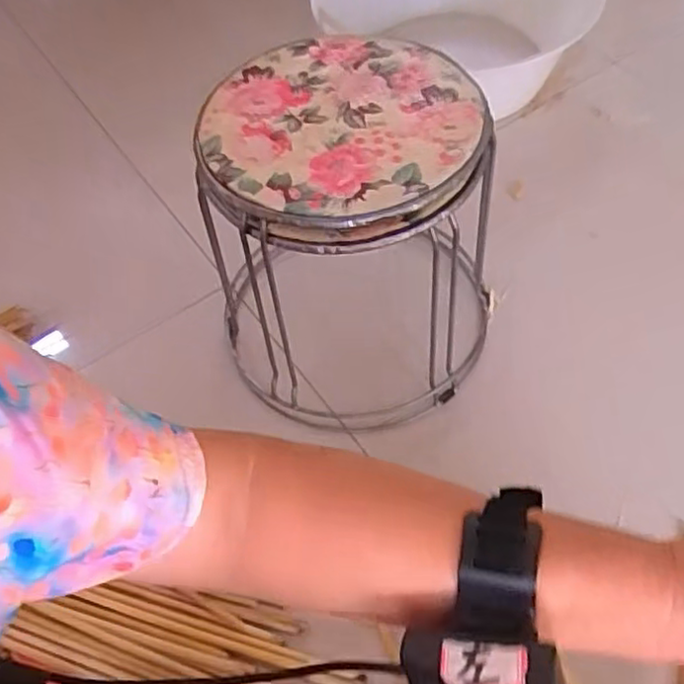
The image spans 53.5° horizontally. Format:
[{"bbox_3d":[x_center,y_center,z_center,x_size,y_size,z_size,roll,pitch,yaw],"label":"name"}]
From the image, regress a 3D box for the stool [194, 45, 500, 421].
[{"bbox_3d":[0.006,-0.124,0.793,0.310,0.339,0.296,-3,58,4],"label":"stool"}]

